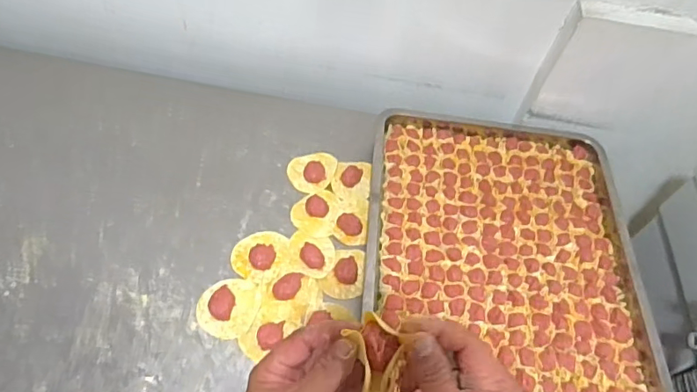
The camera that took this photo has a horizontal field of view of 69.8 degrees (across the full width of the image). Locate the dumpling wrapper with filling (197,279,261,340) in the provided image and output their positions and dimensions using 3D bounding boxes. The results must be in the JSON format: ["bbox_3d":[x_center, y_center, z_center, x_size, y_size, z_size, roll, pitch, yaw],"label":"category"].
[{"bbox_3d":[-0.159,0.146,0.663,0.076,0.007,0.082,4,54,-5],"label":"dumpling wrapper with filling"}]

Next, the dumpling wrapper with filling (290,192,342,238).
[{"bbox_3d":[-0.050,0.021,0.764,0.069,0.024,0.083,11,54,1],"label":"dumpling wrapper with filling"}]

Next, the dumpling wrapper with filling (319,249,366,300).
[{"bbox_3d":[-0.006,0.109,0.714,0.059,0.013,0.076,7,54,-2],"label":"dumpling wrapper with filling"}]

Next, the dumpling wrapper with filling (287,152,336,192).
[{"bbox_3d":[-0.060,-0.041,0.808,0.073,0.011,0.075,4,54,-5],"label":"dumpling wrapper with filling"}]

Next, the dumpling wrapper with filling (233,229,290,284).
[{"bbox_3d":[-0.124,0.081,0.713,0.073,0.010,0.084,32,57,15],"label":"dumpling wrapper with filling"}]

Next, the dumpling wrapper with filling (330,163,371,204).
[{"bbox_3d":[0.006,-0.025,0.805,0.060,0.014,0.070,9,54,-1],"label":"dumpling wrapper with filling"}]

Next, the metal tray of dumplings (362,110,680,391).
[{"bbox_3d":[0.222,0.116,0.714,0.387,0.057,0.600,8,54,-2],"label":"metal tray of dumplings"}]

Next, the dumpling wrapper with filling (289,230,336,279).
[{"bbox_3d":[-0.053,0.082,0.720,0.067,0.011,0.068,4,54,-5],"label":"dumpling wrapper with filling"}]

